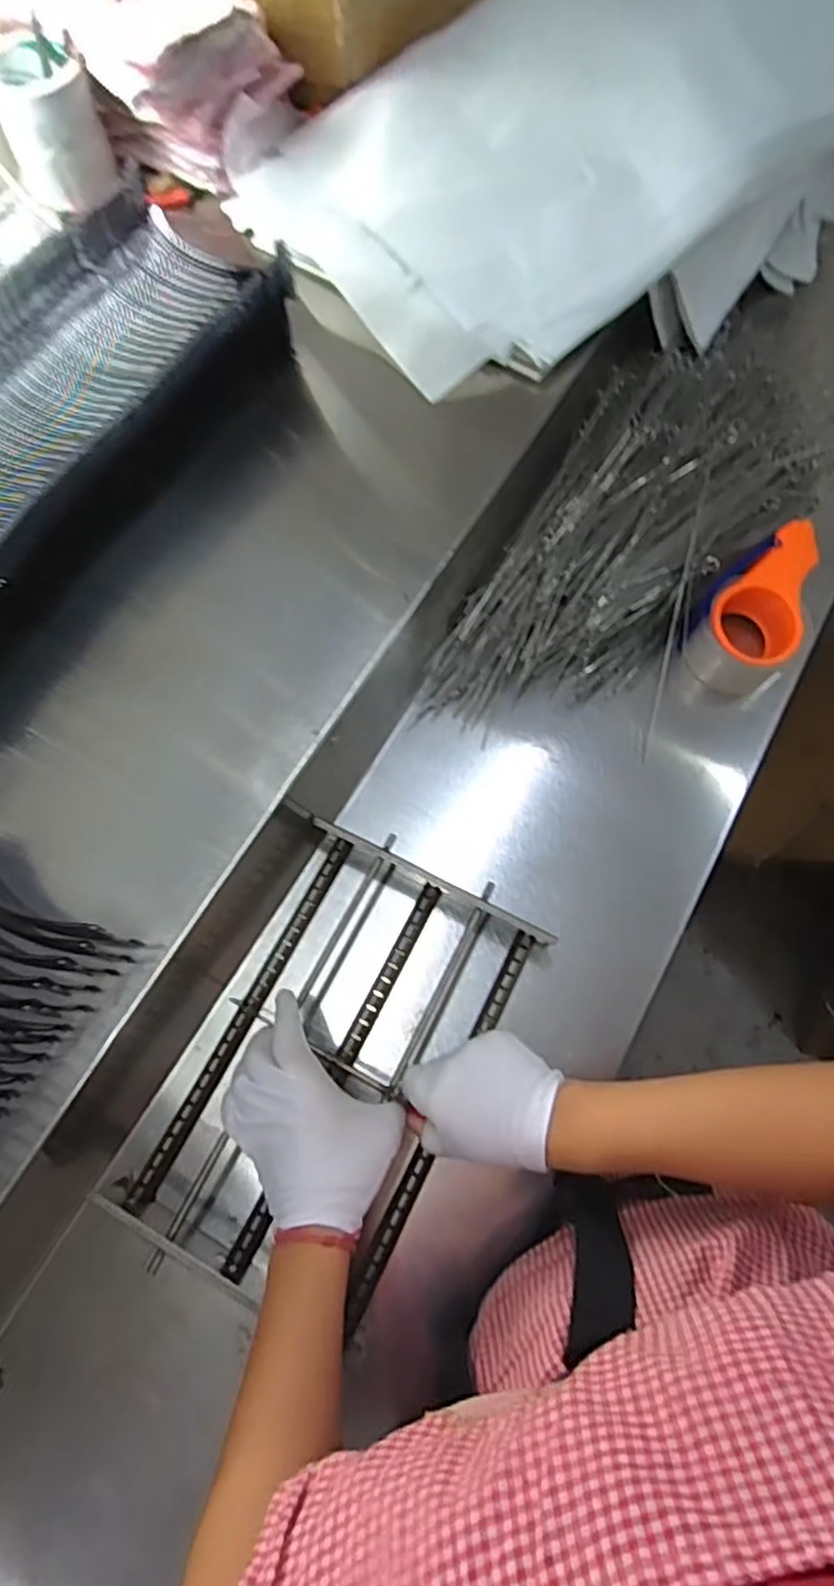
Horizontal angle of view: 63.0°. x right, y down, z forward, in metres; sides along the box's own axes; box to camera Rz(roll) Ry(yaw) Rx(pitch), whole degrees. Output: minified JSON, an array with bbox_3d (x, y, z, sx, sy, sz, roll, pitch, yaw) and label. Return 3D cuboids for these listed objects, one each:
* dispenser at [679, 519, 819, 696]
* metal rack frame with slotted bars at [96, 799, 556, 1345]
[{"bbox_3d":[0.316,-0.168,0.625,0.096,0.074,0.142,34,75,11],"label":"dispenser"},{"bbox_3d":[-0.063,0.202,0.513,0.207,0.079,0.313,25,74,9],"label":"metal rack frame with slotted bars"}]

